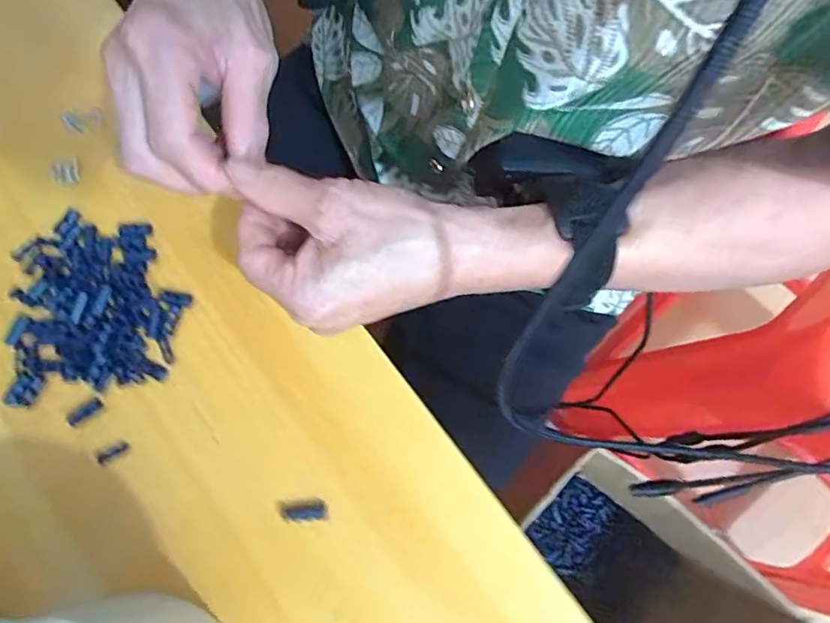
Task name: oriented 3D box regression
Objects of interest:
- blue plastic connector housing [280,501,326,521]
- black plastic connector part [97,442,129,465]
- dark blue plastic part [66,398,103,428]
[{"bbox_3d":[-0.061,0.110,0.283,0.023,0.005,0.009,-7,77,0],"label":"blue plastic connector housing"},{"bbox_3d":[-0.171,0.080,0.291,0.017,0.004,0.006,-33,79,-6],"label":"black plastic connector part"},{"bbox_3d":[-0.190,0.058,0.296,0.020,0.004,0.008,-40,79,-7],"label":"dark blue plastic part"}]

